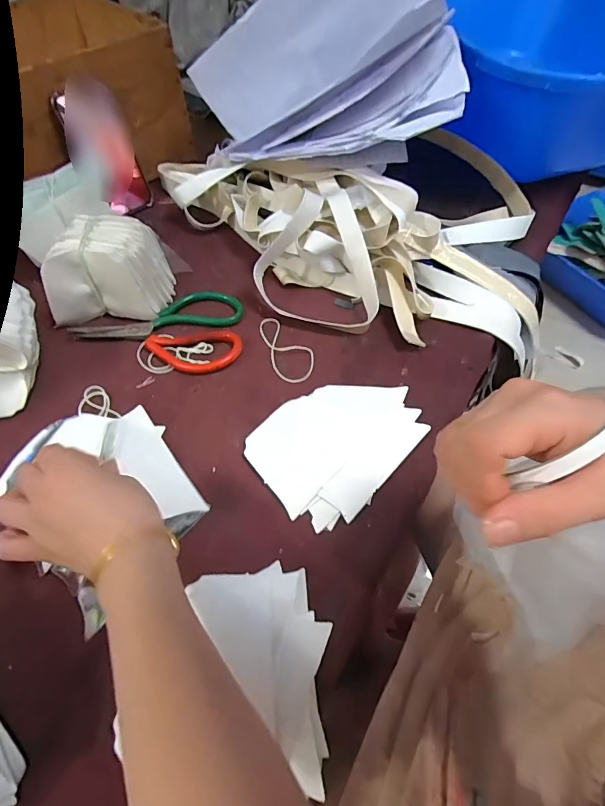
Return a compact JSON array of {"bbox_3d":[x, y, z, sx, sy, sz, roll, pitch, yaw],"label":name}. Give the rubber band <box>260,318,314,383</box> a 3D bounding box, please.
[{"bbox_3d":[-0.017,-0.063,0.462,0.045,0.011,0.096,-18,61,-7],"label":"rubber band"}]

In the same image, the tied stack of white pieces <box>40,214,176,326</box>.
[{"bbox_3d":[-0.215,-0.146,0.463,0.120,0.086,0.071,-5,56,-3],"label":"tied stack of white pieces"}]

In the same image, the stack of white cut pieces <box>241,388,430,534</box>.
[{"bbox_3d":[0.035,0.032,0.399,0.161,0.007,0.118,-38,64,-23],"label":"stack of white cut pieces"}]

